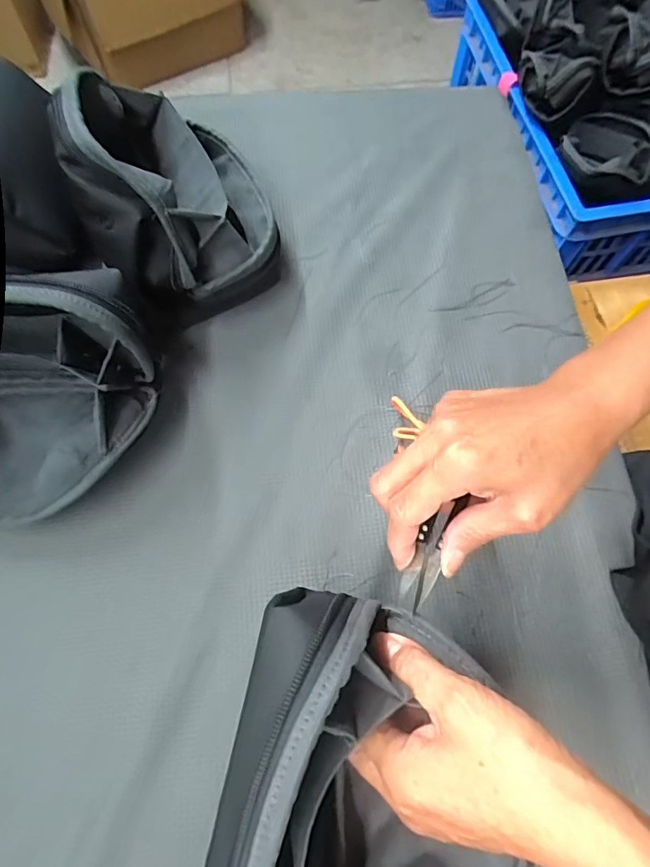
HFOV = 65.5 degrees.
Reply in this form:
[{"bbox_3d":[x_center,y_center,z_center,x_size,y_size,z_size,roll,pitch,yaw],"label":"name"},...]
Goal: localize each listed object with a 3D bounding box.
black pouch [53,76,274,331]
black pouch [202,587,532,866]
[{"bbox_3d":[-0.111,-0.184,0.371,0.122,0.128,0.156,-19,70,-8],"label":"black pouch"},{"bbox_3d":[0.027,0.164,0.226,0.137,0.110,0.160,13,69,4],"label":"black pouch"}]

